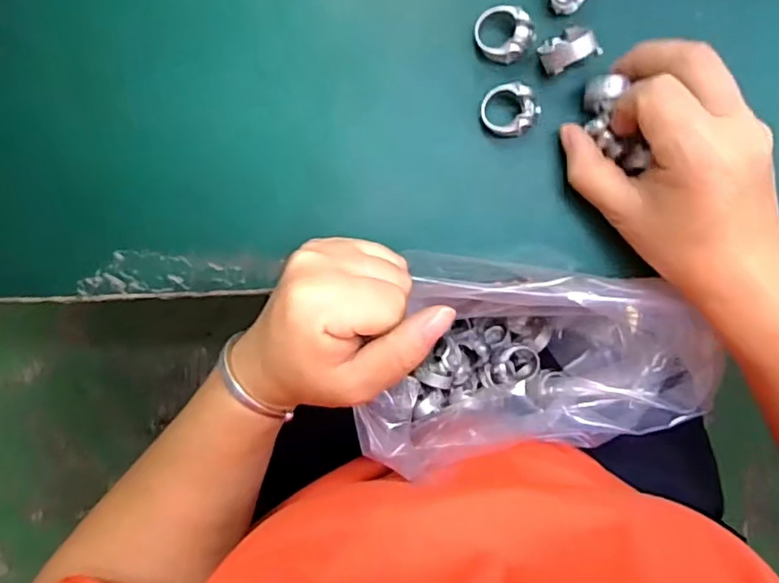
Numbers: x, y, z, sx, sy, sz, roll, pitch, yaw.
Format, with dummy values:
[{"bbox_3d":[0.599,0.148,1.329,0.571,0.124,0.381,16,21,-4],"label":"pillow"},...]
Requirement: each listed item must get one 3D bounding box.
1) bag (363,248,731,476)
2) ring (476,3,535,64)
[{"bbox_3d":[0.090,0.040,0.359,0.195,0.136,0.111,7,98,0],"label":"bag"},{"bbox_3d":[0.058,-0.132,0.302,0.029,0.010,0.025,39,93,-1],"label":"ring"}]

